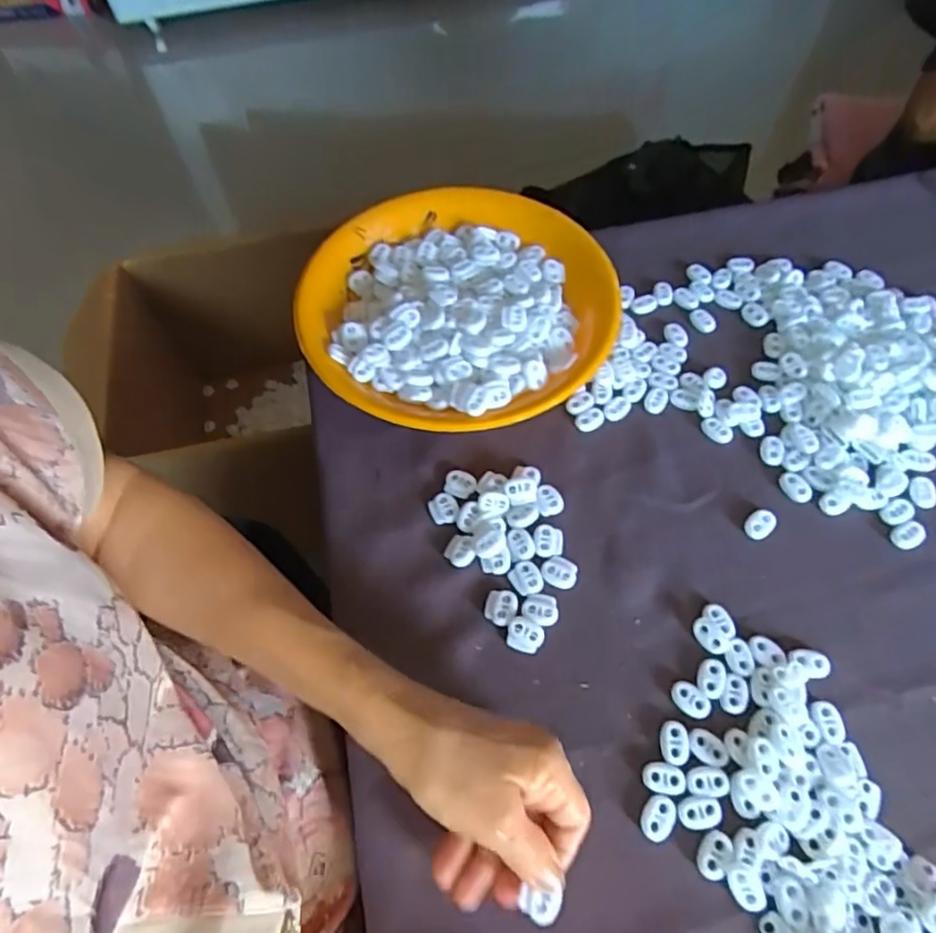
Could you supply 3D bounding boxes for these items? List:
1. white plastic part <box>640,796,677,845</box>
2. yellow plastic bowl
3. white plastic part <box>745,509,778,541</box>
[{"bbox_3d":[0.103,0.189,0.331,0.016,0.004,0.023,19,62,12],"label":"white plastic part"},{"bbox_3d":[-0.005,-0.125,0.482,0.229,0.047,0.238,0,60,1],"label":"yellow plastic bowl"},{"bbox_3d":[0.195,0.038,0.412,0.023,0.006,0.017,-38,66,-19],"label":"white plastic part"}]

